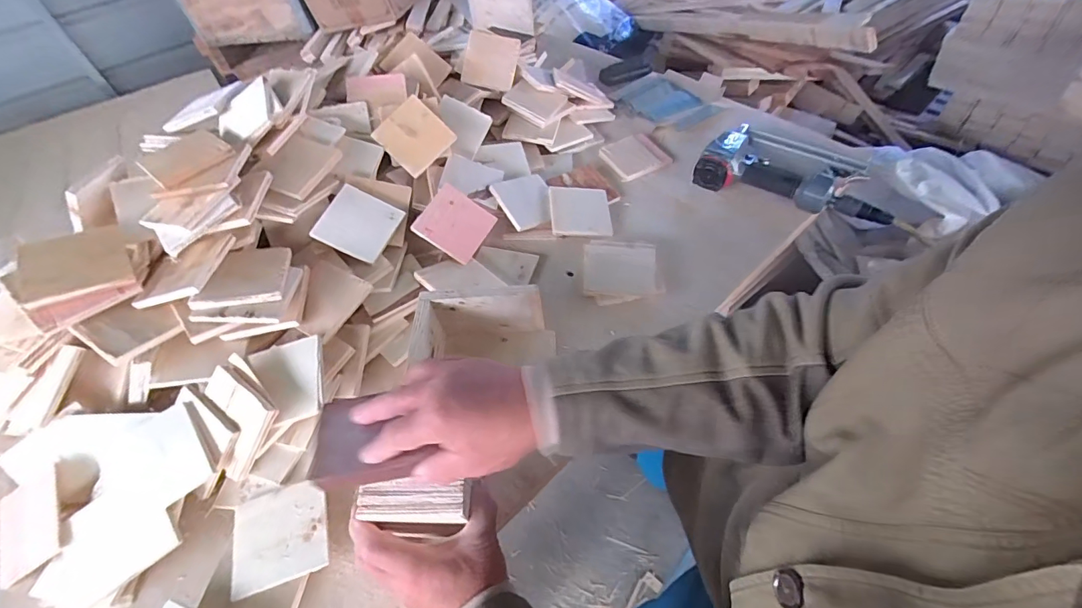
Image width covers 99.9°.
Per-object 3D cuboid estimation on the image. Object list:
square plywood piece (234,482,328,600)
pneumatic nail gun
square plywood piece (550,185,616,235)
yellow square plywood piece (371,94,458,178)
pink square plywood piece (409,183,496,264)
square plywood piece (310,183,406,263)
[{"bbox_3d":[-0.272,0.238,0.472,0.094,0.010,0.094,-19,53,-5],"label":"square plywood piece"},{"bbox_3d":[0.404,-0.219,0.725,0.271,0.053,0.154,20,57,20],"label":"pneumatic nail gun"},{"bbox_3d":[0.062,-0.148,0.719,0.095,0.009,0.098,4,56,-8],"label":"square plywood piece"},{"bbox_3d":[-0.198,-0.262,0.710,0.094,0.010,0.092,44,94,-9],"label":"yellow square plywood piece"},{"bbox_3d":[-0.125,-0.119,0.669,0.093,0.006,0.093,33,70,-12],"label":"pink square plywood piece"},{"bbox_3d":[-0.255,-0.114,0.640,0.091,0.009,0.094,26,64,-10],"label":"square plywood piece"}]

